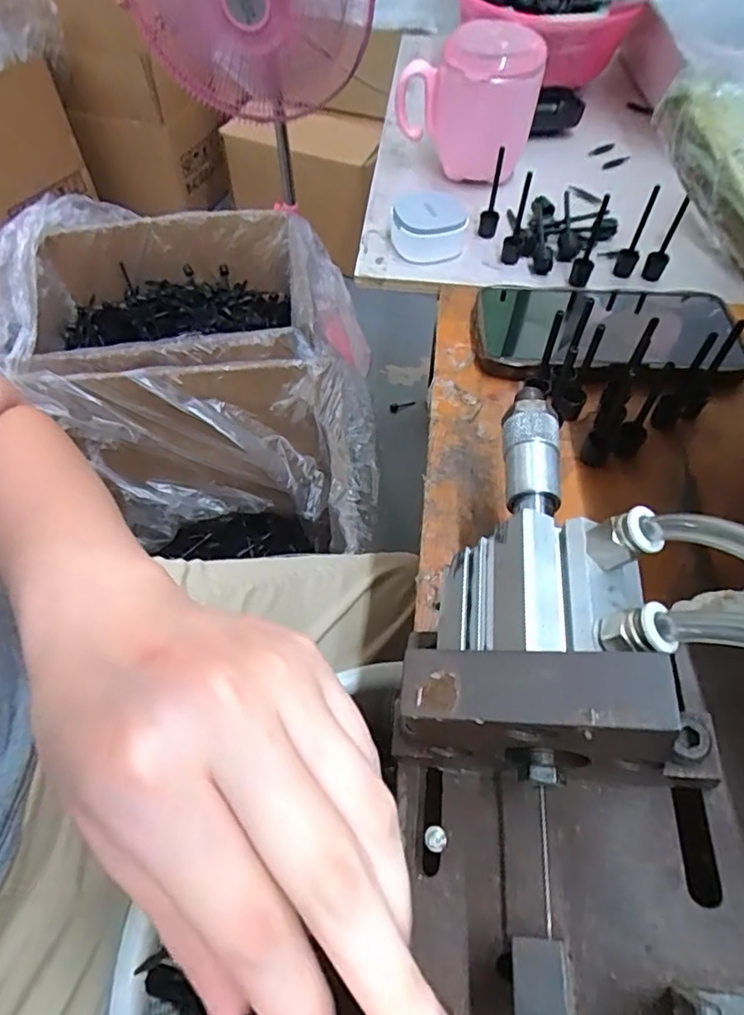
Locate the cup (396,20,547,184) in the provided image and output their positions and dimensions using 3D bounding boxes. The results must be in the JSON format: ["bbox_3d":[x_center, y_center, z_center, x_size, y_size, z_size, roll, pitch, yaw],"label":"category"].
[{"bbox_3d":[0.075,-0.322,0.462,0.108,0.096,0.071,5,56,3],"label":"cup"}]

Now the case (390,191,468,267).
[{"bbox_3d":[0.043,-0.213,0.433,0.050,0.030,0.045,-23,59,-15],"label":"case"}]

